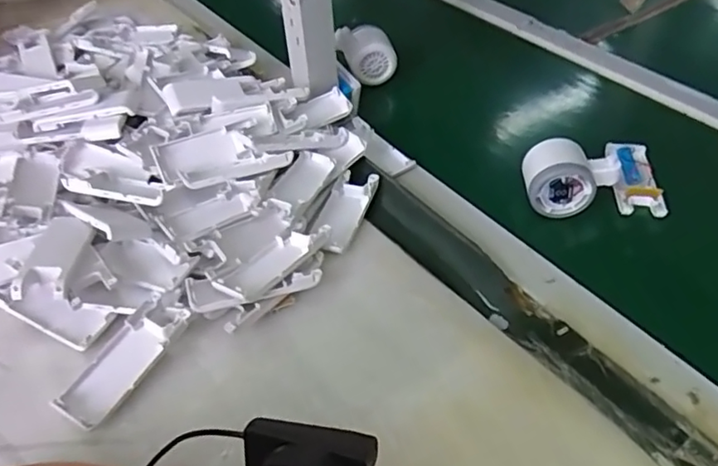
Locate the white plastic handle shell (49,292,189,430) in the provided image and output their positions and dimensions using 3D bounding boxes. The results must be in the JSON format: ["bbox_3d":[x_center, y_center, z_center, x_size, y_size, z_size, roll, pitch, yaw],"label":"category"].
[{"bbox_3d":[-0.174,0.092,0.427,0.040,0.013,0.103,23,51,24],"label":"white plastic handle shell"}]

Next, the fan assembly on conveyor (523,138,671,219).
[{"bbox_3d":[0.220,-0.054,0.548,0.131,0.061,0.083,-2,44,-17],"label":"fan assembly on conveyor"}]

